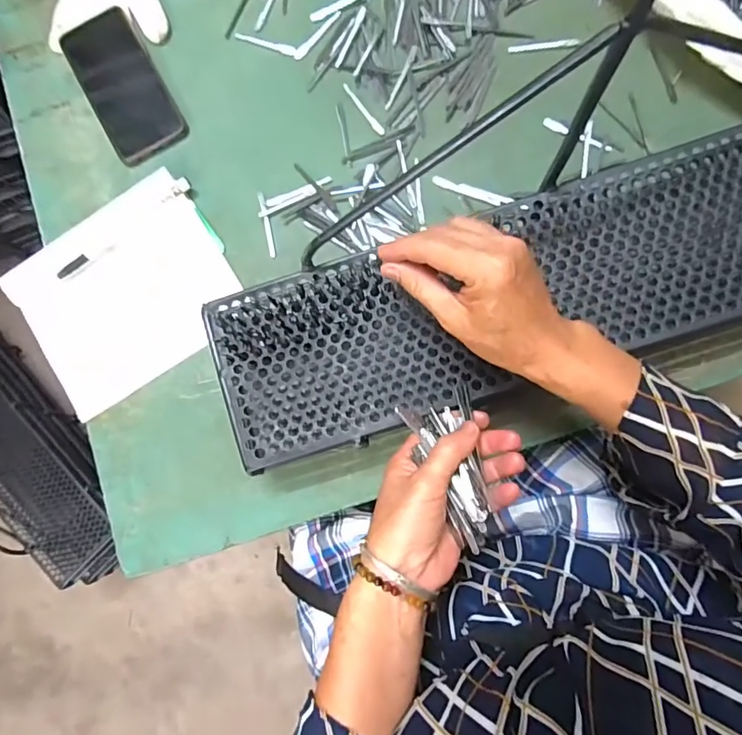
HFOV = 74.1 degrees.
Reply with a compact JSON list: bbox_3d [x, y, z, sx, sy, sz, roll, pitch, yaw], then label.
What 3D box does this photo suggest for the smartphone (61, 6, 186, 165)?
[{"bbox_3d":[-0.256,-0.291,0.501,0.073,0.008,0.156,-29,82,1],"label":"smartphone"}]

